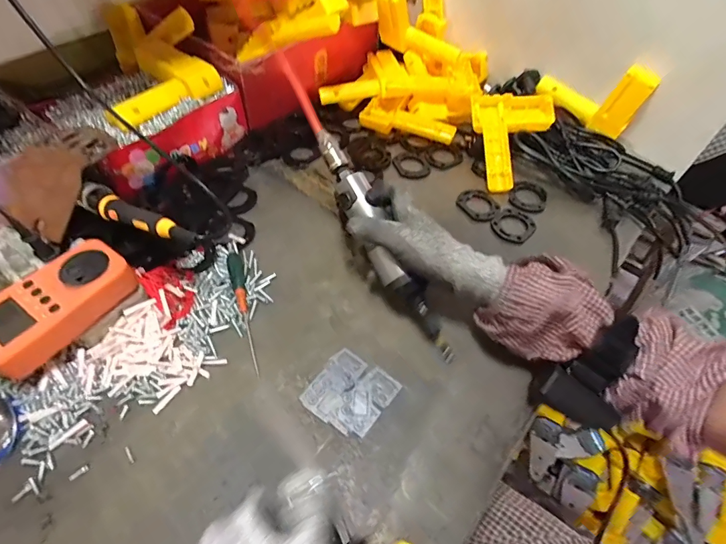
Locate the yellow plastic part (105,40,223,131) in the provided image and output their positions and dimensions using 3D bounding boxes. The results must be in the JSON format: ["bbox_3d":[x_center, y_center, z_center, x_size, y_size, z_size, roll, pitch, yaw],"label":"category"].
[{"bbox_3d":[-0.275,-0.246,0.516,0.106,0.036,0.146,38,59,22],"label":"yellow plastic part"}]

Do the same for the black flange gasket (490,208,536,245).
[{"bbox_3d":[0.195,-0.061,0.523,0.055,0.006,0.052,2,53,-3],"label":"black flange gasket"}]

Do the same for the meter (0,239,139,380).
[{"bbox_3d":[-0.275,0.027,0.359,0.069,0.031,0.125,30,56,17],"label":"meter"}]

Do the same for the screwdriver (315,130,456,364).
[{"bbox_3d":[0.020,-0.032,0.409,0.031,0.032,0.267,-25,80,-22],"label":"screwdriver"}]

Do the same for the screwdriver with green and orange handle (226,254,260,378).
[{"bbox_3d":[-0.121,0.039,0.409,0.015,0.021,0.134,-13,55,-14],"label":"screwdriver with green and orange handle"}]

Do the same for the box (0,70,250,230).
[{"bbox_3d":[-0.324,-0.160,0.509,0.164,0.084,0.324,32,57,18],"label":"box"}]

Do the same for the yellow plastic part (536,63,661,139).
[{"bbox_3d":[0.350,-0.282,0.609,0.053,0.097,0.148,-33,62,-26],"label":"yellow plastic part"}]

